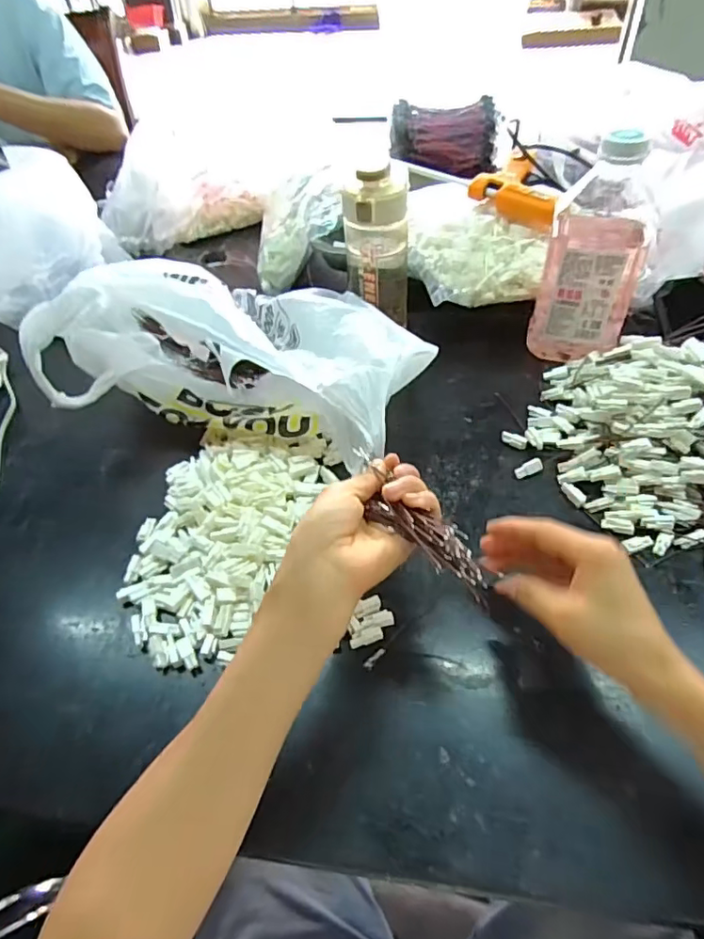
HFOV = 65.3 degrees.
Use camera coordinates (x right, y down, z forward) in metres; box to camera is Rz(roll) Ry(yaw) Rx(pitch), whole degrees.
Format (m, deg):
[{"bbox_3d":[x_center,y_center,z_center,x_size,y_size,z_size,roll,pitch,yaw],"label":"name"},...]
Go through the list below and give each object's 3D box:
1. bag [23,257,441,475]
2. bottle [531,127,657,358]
[{"bbox_3d":[-0.116,-0.136,0.542,0.381,0.134,0.239,12,51,14],"label":"bag"},{"bbox_3d":[0.242,-0.216,0.550,0.094,0.202,0.081,16,52,18],"label":"bottle"}]

